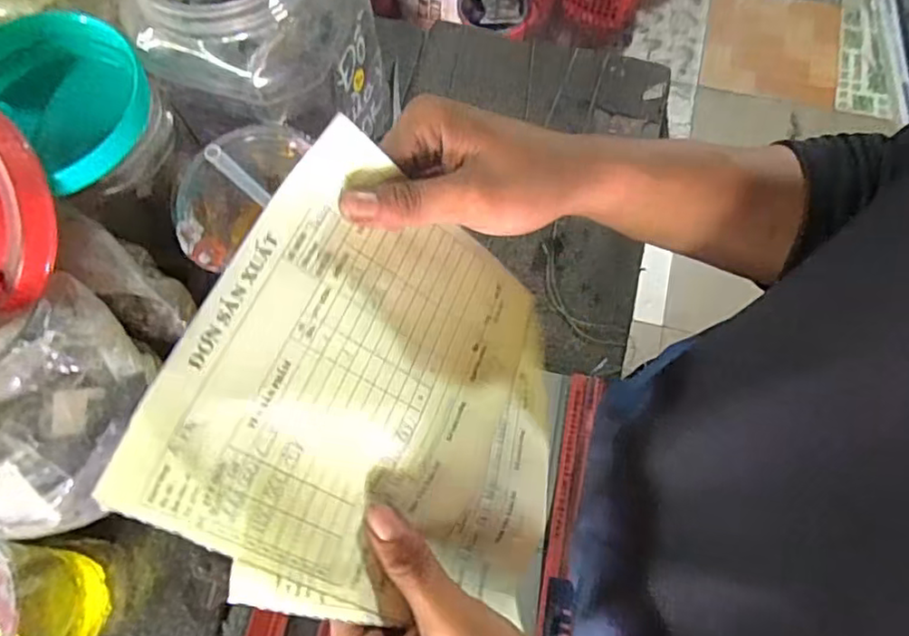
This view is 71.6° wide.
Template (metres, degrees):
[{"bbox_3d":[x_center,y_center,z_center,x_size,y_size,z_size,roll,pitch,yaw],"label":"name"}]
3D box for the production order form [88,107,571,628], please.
[{"bbox_3d":[-0.025,0.045,0.317,0.213,0.015,0.196,35,65,-23],"label":"production order form"}]

